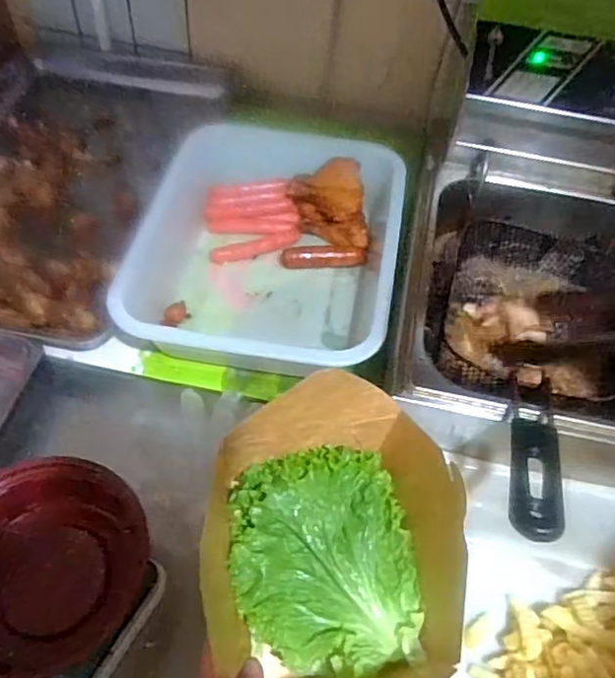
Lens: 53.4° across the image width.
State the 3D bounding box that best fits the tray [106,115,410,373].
[{"bbox_3d":[-0.041,-0.121,0.765,0.294,0.082,0.370,10,52,3],"label":"tray"}]

